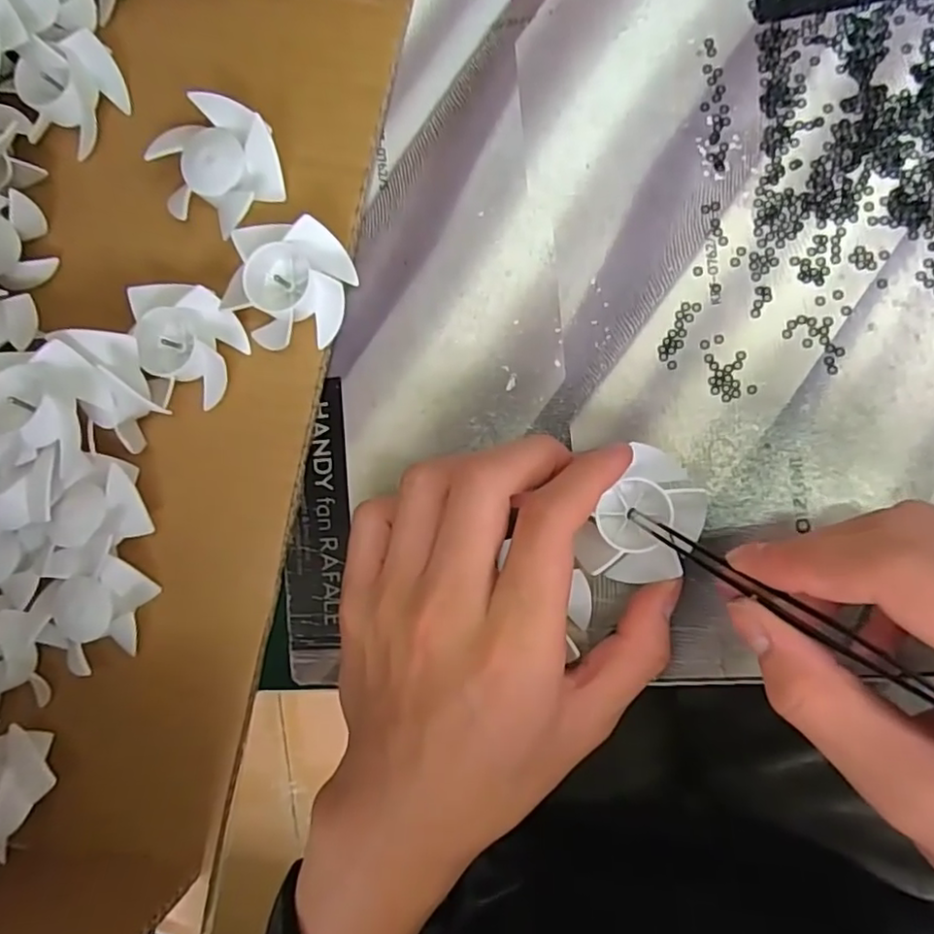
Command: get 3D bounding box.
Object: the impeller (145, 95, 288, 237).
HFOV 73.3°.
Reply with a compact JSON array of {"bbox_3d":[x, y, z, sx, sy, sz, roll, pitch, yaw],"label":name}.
[{"bbox_3d":[-0.089,-0.108,0.229,0.043,0.017,0.041,0,89,8],"label":"impeller"}]

